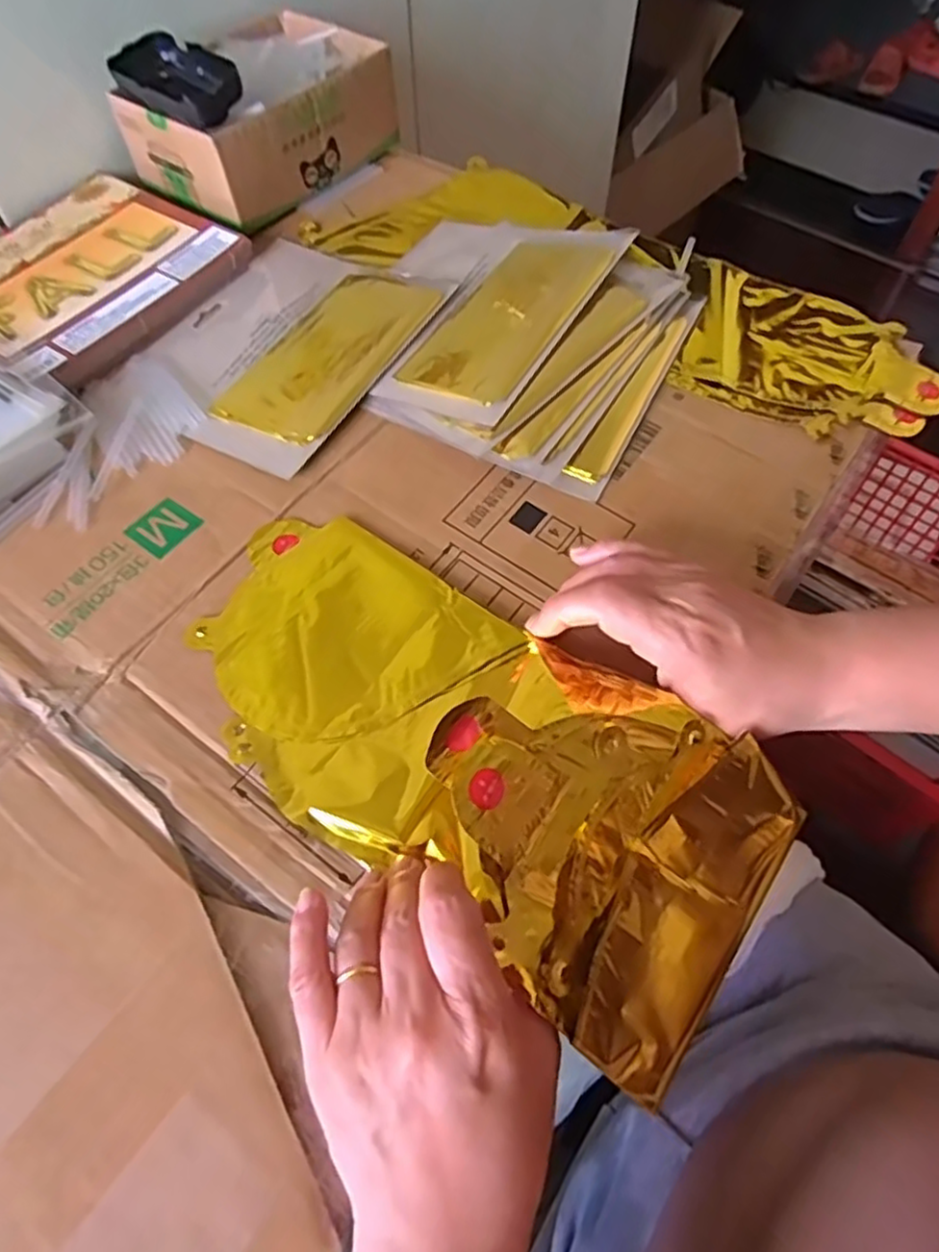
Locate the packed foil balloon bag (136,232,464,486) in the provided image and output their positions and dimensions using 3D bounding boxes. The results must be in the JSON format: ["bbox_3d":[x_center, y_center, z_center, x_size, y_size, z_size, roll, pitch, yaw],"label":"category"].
[{"bbox_3d":[-0.125,-0.193,0.462,0.164,0.015,0.187,27,65,15],"label":"packed foil balloon bag"}]

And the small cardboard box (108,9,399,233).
[{"bbox_3d":[-0.162,-0.403,0.550,0.127,0.077,0.184,37,68,19],"label":"small cardboard box"}]

